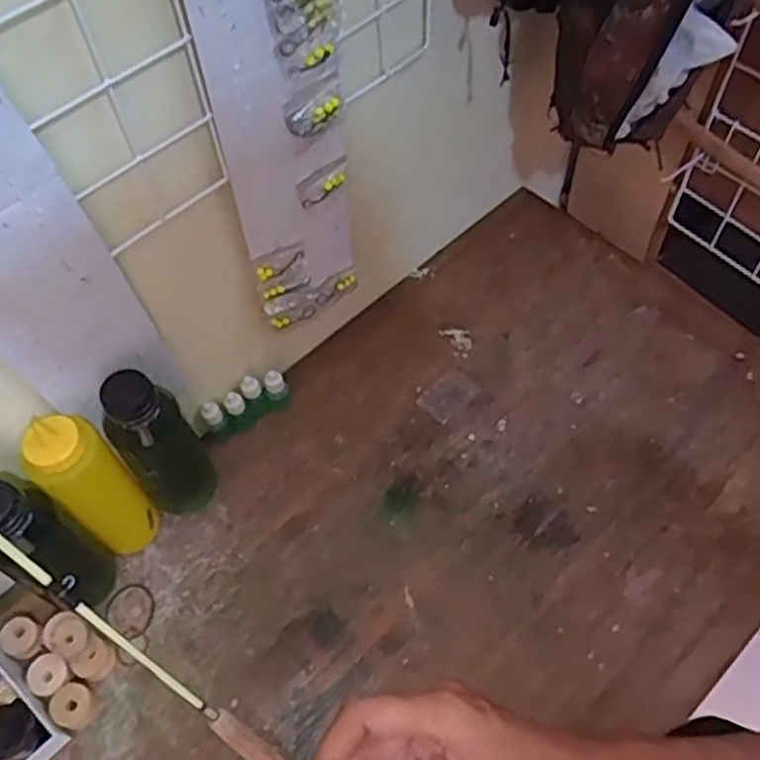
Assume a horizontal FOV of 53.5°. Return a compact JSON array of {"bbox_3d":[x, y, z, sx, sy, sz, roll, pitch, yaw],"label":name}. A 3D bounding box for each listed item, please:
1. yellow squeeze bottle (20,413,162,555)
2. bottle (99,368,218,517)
[{"bbox_3d":[-0.240,0.093,0.646,0.057,0.191,0.060,-1,58,2],"label":"yellow squeeze bottle"},{"bbox_3d":[-0.193,0.060,0.661,0.067,0.184,0.063,-1,58,2],"label":"bottle"}]

